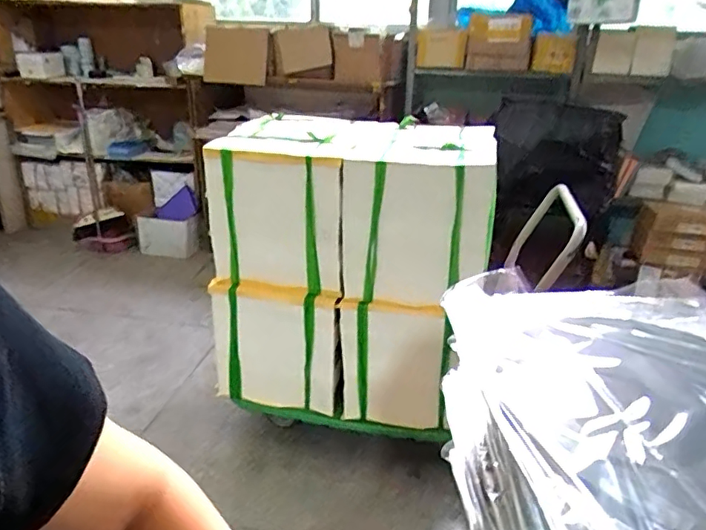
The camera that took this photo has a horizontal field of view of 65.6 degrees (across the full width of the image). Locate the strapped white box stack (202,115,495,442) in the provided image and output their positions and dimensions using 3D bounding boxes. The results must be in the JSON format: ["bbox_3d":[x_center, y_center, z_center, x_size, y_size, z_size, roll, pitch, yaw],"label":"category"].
[{"bbox_3d":[-0.002,0.019,1.696,0.760,0.829,0.482,7,24,11],"label":"strapped white box stack"}]

